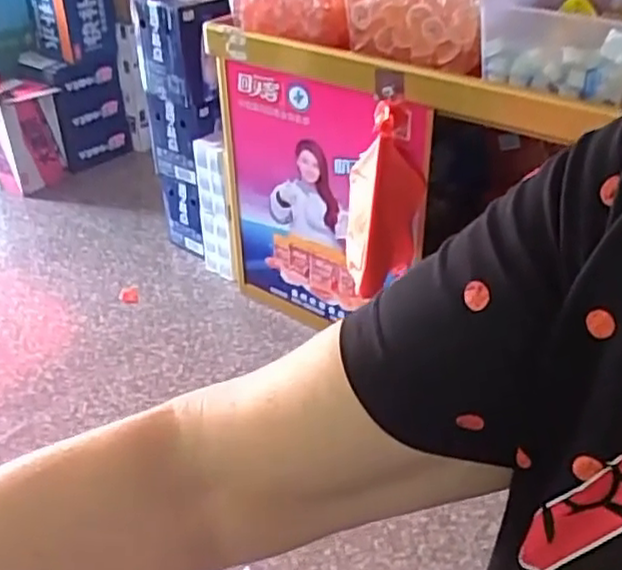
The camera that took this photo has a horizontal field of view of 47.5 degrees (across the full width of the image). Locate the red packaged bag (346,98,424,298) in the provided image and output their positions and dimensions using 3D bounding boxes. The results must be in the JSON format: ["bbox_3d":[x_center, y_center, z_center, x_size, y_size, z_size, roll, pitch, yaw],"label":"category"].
[{"bbox_3d":[0.149,-0.179,1.437,0.154,0.352,0.199,3,34,5],"label":"red packaged bag"}]

